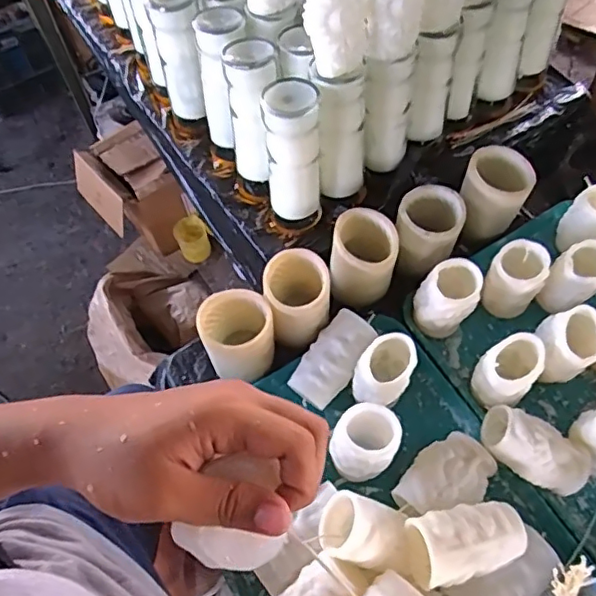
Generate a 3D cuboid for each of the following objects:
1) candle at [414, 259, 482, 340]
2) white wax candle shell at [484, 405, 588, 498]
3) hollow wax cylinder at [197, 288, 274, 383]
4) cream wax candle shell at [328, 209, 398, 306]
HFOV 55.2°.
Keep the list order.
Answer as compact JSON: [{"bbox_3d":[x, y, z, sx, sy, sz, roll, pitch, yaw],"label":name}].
[{"bbox_3d":[0.192,0.002,0.738,0.069,0.091,0.075,-1,61,1],"label":"candle"},{"bbox_3d":[0.272,0.171,0.650,0.120,0.056,0.072,27,65,16],"label":"white wax candle shell"},{"bbox_3d":[-0.074,0.050,0.711,0.089,0.089,0.088,-7,61,-3],"label":"hollow wax cylinder"},{"bbox_3d":[0.084,-0.046,0.759,0.081,0.094,0.103,-2,61,0],"label":"cream wax candle shell"}]

